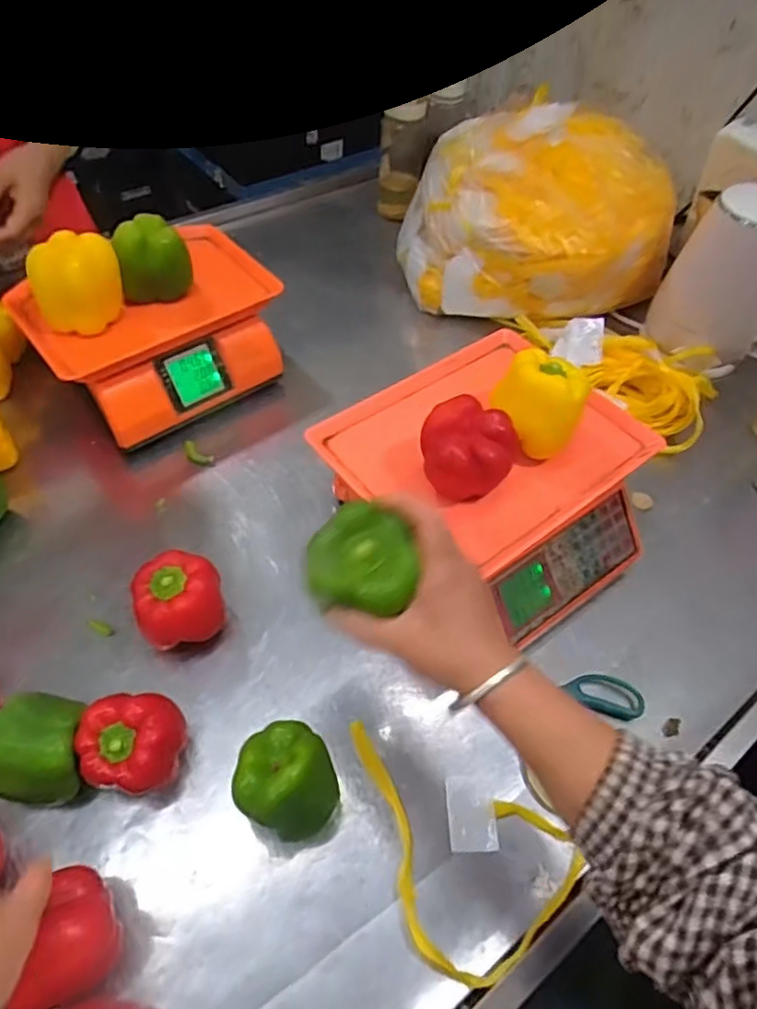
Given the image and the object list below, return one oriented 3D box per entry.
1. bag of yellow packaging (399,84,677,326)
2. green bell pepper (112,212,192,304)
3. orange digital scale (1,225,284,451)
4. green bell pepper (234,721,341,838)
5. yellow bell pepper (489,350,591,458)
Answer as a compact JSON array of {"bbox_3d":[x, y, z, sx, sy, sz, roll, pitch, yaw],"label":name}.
[{"bbox_3d":[0.226,-0.411,0.898,0.332,0.191,0.292,-21,56,-17],"label":"bag of yellow packaging"},{"bbox_3d":[-0.263,-0.286,0.721,0.078,0.078,0.069,-14,55,-14],"label":"green bell pepper"},{"bbox_3d":[-0.271,-0.215,0.772,0.281,0.103,0.210,-33,62,-26],"label":"orange digital scale"},{"bbox_3d":[-0.073,0.222,0.495,0.080,0.085,0.073,2,52,-3],"label":"green bell pepper"},{"bbox_3d":[0.160,-0.102,0.600,0.077,0.065,0.087,-33,62,-26],"label":"yellow bell pepper"}]

